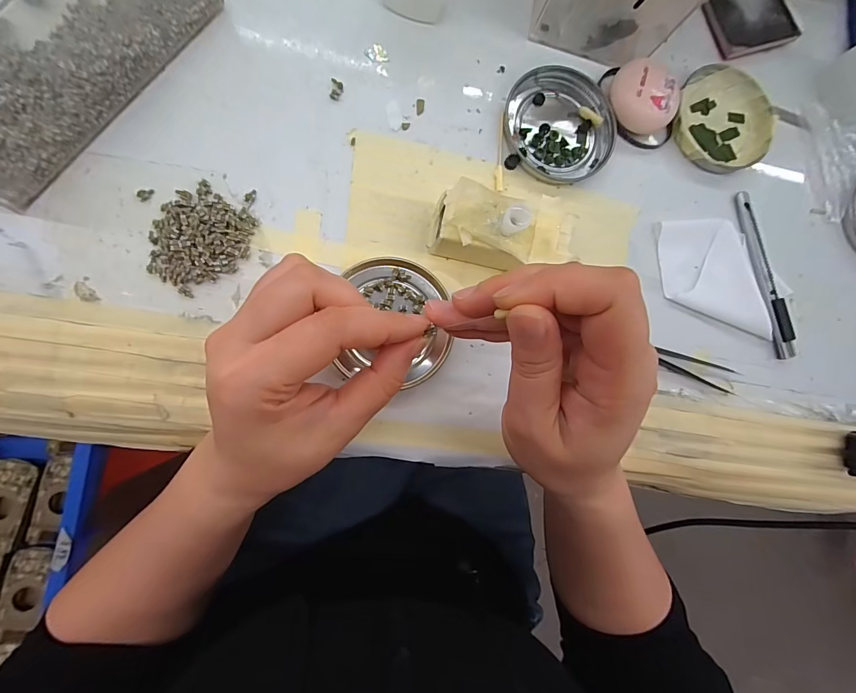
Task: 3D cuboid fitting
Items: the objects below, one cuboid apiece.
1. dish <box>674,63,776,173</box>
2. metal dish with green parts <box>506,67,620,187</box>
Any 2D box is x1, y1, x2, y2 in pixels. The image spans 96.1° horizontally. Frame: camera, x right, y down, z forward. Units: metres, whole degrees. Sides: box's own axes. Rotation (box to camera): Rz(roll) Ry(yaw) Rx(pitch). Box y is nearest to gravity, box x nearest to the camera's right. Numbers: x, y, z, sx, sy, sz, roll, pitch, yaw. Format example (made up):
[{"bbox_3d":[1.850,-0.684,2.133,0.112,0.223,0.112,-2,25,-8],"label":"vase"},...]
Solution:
[{"bbox_3d":[0.220,-0.168,0.286,0.073,0.010,0.081,25,83,-7],"label":"dish"},{"bbox_3d":[0.091,-0.153,0.266,0.075,0.008,0.075,1,86,-10],"label":"metal dish with green parts"}]

